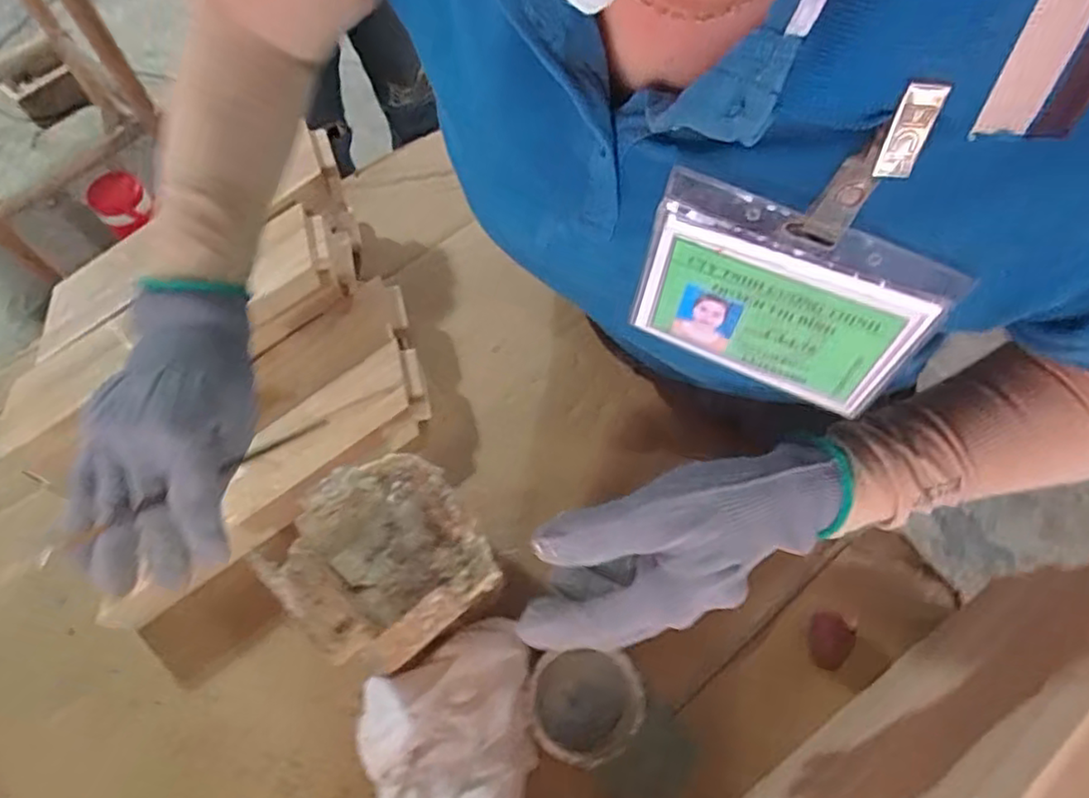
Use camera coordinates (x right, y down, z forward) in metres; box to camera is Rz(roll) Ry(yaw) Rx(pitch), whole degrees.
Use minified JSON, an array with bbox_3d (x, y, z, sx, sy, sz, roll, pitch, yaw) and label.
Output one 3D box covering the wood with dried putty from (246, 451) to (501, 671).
[{"bbox_3d":[-0.102,0.099,0.425,0.132,0.042,0.125,-38,72,-17],"label":"wood with dried putty"}]

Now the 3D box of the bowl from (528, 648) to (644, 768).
[{"bbox_3d":[0.030,0.227,0.488,0.077,0.057,0.072,1,66,-1],"label":"bowl"}]

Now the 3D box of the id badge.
[{"bbox_3d":[0.085,-0.045,0.220,0.099,0.124,0.016,26,67,10],"label":"id badge"}]

